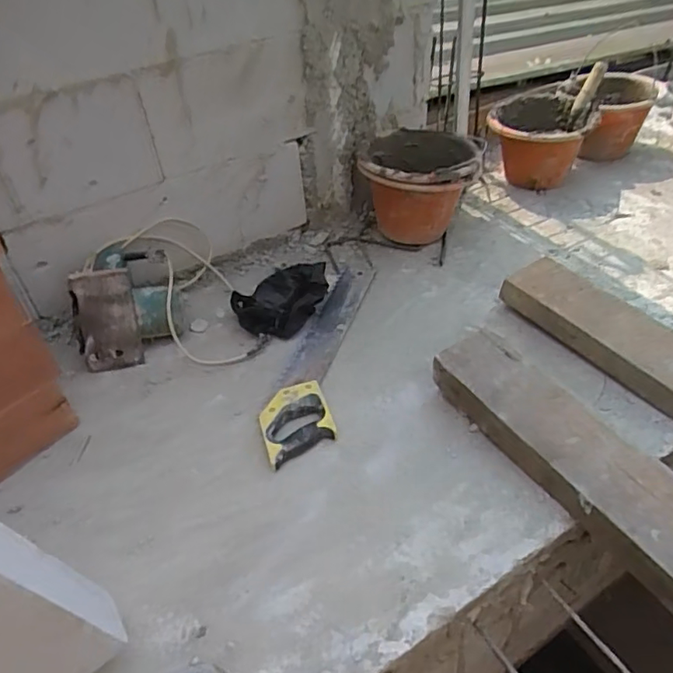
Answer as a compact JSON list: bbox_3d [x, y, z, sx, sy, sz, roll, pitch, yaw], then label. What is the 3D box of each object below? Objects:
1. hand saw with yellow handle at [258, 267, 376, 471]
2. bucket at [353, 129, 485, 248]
[{"bbox_3d":[-0.027,0.017,1.030,0.113,0.032,0.513,4,42,10],"label":"hand saw with yellow handle"},{"bbox_3d":[0.188,-0.312,1.257,0.233,0.209,0.233,-3,42,3],"label":"bucket"}]

